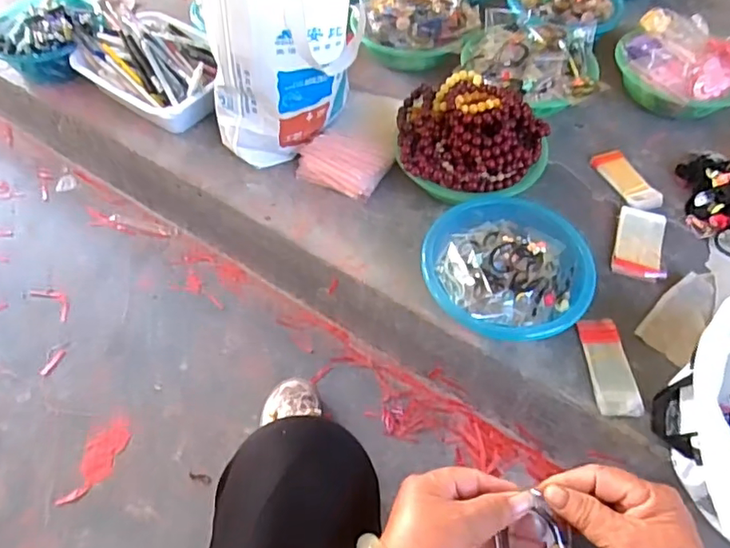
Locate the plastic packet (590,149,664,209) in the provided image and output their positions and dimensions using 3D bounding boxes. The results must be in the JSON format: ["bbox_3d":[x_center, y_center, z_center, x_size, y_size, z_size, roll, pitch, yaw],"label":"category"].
[{"bbox_3d":[0.433,-0.156,0.923,0.054,0.022,0.131,-18,57,-12],"label":"plastic packet"}]

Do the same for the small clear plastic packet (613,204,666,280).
[{"bbox_3d":[0.417,-0.046,0.842,0.070,0.014,0.127,14,56,9],"label":"small clear plastic packet"}]

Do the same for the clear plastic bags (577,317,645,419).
[{"bbox_3d":[0.325,0.121,0.735,0.058,0.008,0.132,-1,55,-1],"label":"clear plastic bags"}]

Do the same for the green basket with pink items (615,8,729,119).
[{"bbox_3d":[0.575,-0.381,1.004,0.211,0.091,0.211,0,55,0],"label":"green basket with pink items"}]

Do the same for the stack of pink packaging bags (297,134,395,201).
[{"bbox_3d":[-0.038,-0.178,0.897,0.146,0.024,0.088,20,94,13],"label":"stack of pink packaging bags"}]

